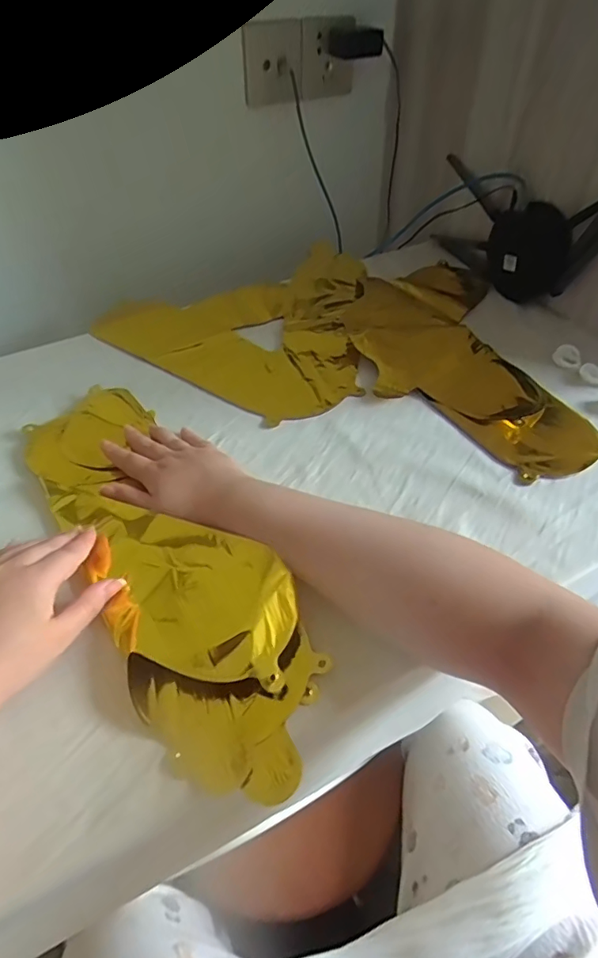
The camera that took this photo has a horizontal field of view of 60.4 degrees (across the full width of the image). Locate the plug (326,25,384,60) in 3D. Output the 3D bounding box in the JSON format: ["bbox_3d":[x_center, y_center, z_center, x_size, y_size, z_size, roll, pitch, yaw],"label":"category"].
[{"bbox_3d":[0.081,-0.622,0.732,0.079,0.031,0.024,12,50,12],"label":"plug"}]

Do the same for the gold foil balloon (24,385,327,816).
[{"bbox_3d":[-0.125,0.051,0.430,0.136,0.034,0.428,-29,52,-22],"label":"gold foil balloon"}]

